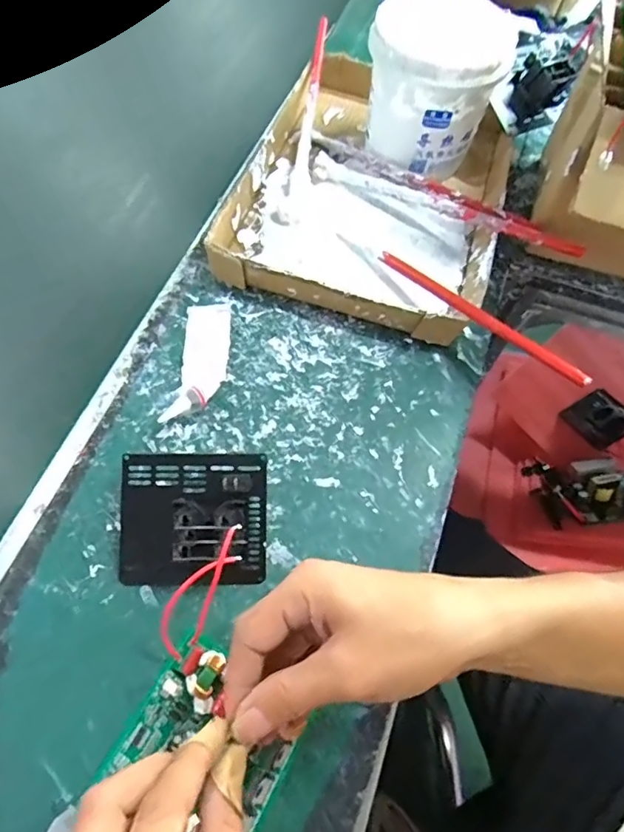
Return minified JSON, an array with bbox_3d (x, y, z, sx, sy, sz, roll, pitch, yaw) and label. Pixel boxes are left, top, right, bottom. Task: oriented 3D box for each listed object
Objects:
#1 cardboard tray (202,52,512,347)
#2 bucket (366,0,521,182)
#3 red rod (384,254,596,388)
[{"bbox_3d":[0.064,-0.232,0.495,0.240,0.038,0.326,16,64,6],"label":"cardboard tray"},{"bbox_3d":[0.116,-0.312,0.485,0.119,0.122,0.110,1,63,-1],"label":"bucket"},{"bbox_3d":[0.129,-0.084,0.404,0.011,0.013,0.202,-35,57,-17],"label":"red rod"}]

